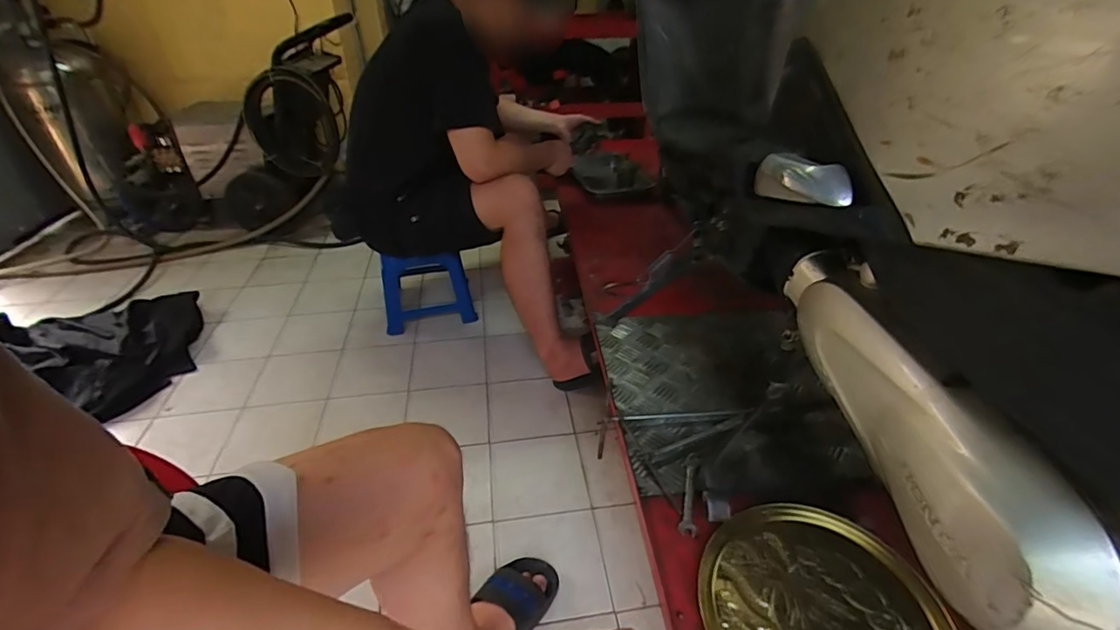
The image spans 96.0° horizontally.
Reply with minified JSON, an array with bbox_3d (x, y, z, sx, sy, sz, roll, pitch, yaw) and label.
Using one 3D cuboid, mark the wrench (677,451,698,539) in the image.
[{"bbox_3d":[0.173,0.238,0.678,0.022,0.005,0.126,8,36,10],"label":"wrench"}]

